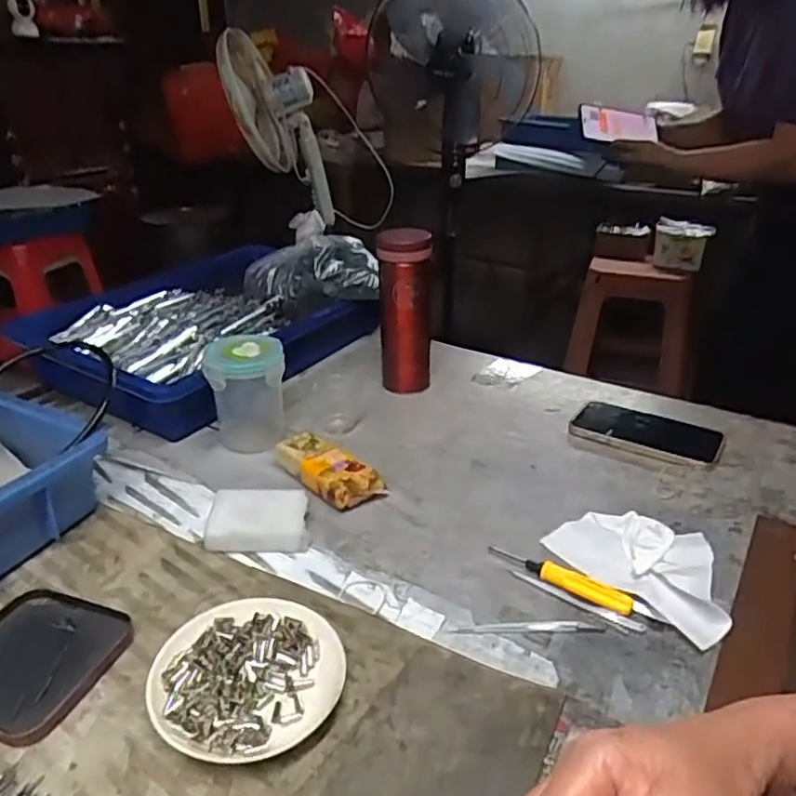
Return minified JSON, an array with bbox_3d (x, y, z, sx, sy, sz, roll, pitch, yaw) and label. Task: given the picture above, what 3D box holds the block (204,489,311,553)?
[{"bbox_3d":[-0.119,0.106,0.573,0.084,0.024,0.062,0,27,-1],"label":"block"}]

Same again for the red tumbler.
[{"bbox_3d":[0.009,-0.098,0.782,0.062,0.198,0.068,0,27,0],"label":"red tumbler"}]

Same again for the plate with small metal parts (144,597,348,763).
[{"bbox_3d":[-0.098,0.181,0.427,0.116,0.021,0.117,0,27,0],"label":"plate with small metal parts"}]

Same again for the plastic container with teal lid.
[{"bbox_3d":[-0.154,-0.004,0.681,0.075,0.115,0.068,-7,28,-14],"label":"plastic container with teal lid"}]

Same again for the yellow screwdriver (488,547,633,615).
[{"bbox_3d":[0.124,0.137,0.513,0.116,0.011,0.016,20,33,33],"label":"yellow screwdriver"}]

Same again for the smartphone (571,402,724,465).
[{"bbox_3d":[0.266,0.037,0.709,0.149,0.012,0.081,15,31,27],"label":"smartphone"}]

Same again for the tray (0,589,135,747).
[{"bbox_3d":[-0.252,0.177,0.450,0.105,0.009,0.103,9,29,17],"label":"tray"}]

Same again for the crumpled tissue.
[{"bbox_3d":[0.199,0.121,0.526,0.144,0.032,0.094,23,36,38],"label":"crumpled tissue"}]

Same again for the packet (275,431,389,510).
[{"bbox_3d":[-0.069,0.069,0.629,0.110,0.032,0.048,22,35,36],"label":"packet"}]

